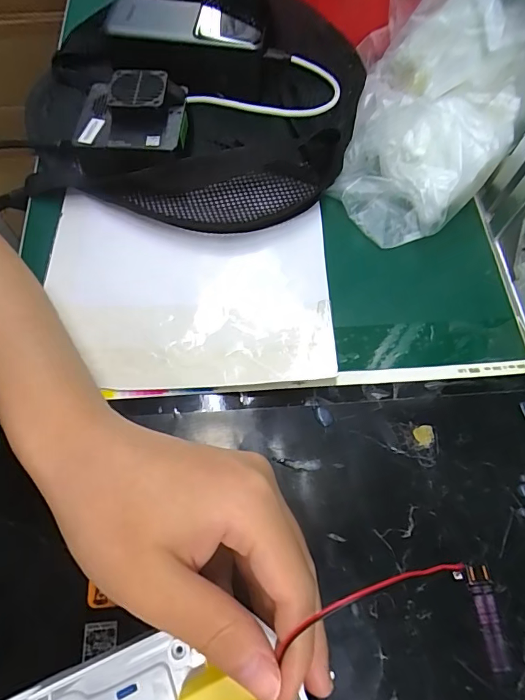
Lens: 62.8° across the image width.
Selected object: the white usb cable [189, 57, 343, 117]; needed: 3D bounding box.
[{"bbox_3d":[0.008,-0.193,0.326,0.113,0.014,0.064,-27,69,-13],"label":"white usb cable"}]

